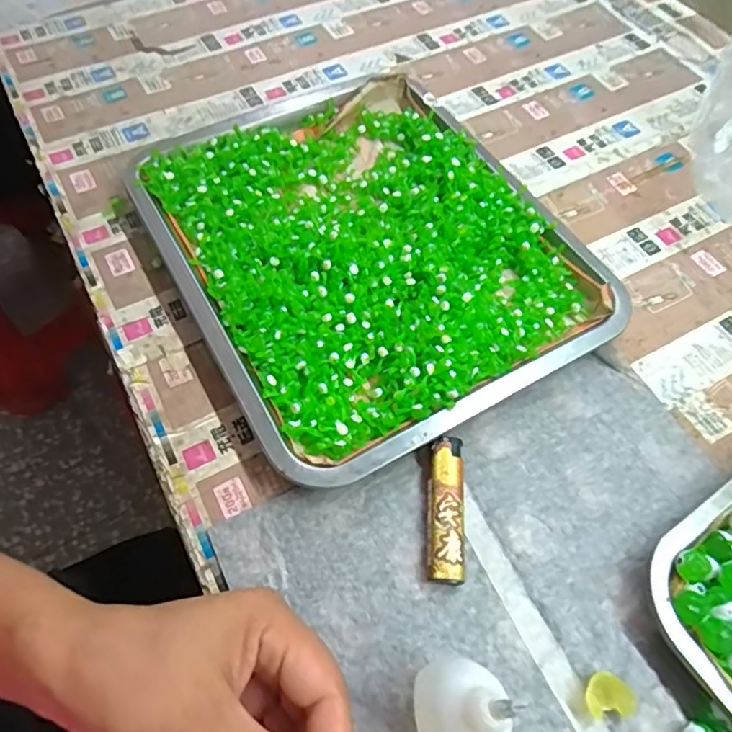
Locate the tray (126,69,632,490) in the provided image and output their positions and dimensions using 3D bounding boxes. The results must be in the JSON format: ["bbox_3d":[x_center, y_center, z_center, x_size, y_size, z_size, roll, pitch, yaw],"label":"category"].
[{"bbox_3d":[-0.003,-0.089,0.407,0.257,0.031,0.307,-26,63,-15],"label":"tray"}]

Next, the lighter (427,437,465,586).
[{"bbox_3d":[0.044,0.079,0.311,0.020,0.013,0.078,3,60,1],"label":"lighter"}]

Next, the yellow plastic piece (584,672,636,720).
[{"bbox_3d":[0.117,0.160,0.272,0.023,0.008,0.019,-7,60,-5],"label":"yellow plastic piece"}]

